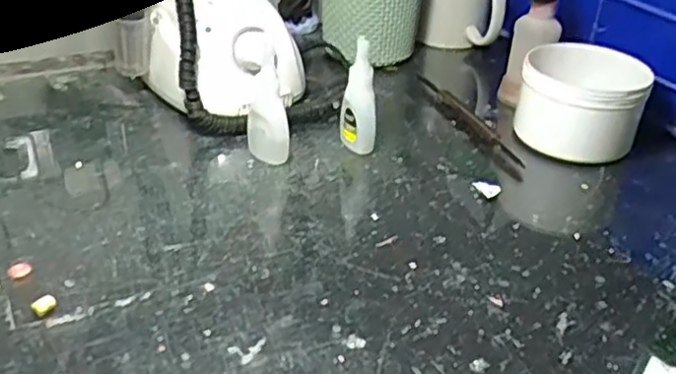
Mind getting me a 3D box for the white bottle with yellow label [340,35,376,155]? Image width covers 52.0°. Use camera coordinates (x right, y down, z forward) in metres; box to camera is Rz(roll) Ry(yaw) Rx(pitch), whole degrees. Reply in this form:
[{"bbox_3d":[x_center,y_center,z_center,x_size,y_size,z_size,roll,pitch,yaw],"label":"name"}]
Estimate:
[{"bbox_3d":[0.018,-0.067,0.503,0.028,0.083,0.018,15,26,18],"label":"white bottle with yellow label"}]

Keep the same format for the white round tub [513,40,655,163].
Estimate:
[{"bbox_3d":[0.185,-0.065,0.532,0.088,0.065,0.087,2,33,-1],"label":"white round tub"}]

